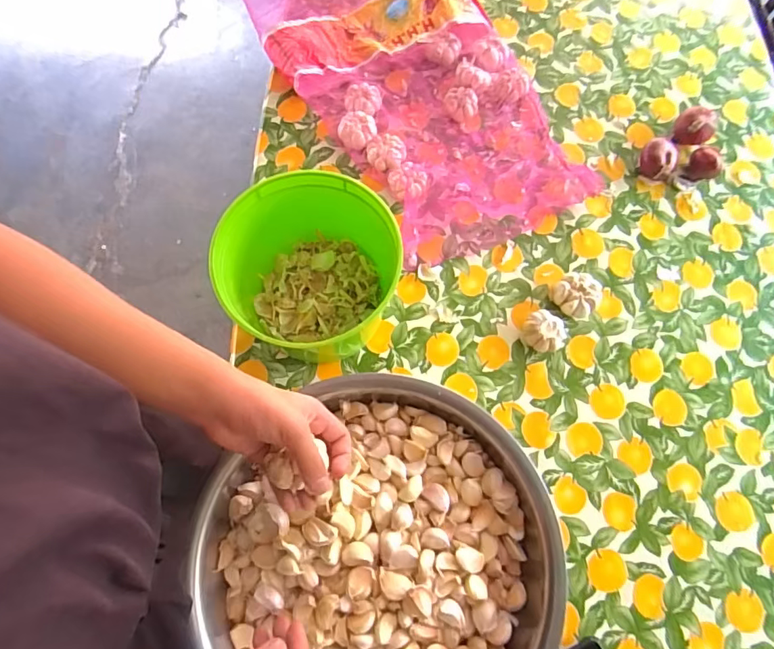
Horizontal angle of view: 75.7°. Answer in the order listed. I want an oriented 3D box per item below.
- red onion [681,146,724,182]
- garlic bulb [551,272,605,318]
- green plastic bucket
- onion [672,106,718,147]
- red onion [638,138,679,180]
[{"bbox_3d":[0.492,-0.246,0.773,0.042,0.043,0.050,-40,77,-13],"label":"red onion"},{"bbox_3d":[0.268,-0.040,0.704,0.062,0.038,0.063,0,71,-1],"label":"garlic bulb"},{"bbox_3d":[-0.102,-0.064,0.634,0.183,0.165,0.205,31,74,9],"label":"green plastic bucket"},{"bbox_3d":[0.487,-0.311,0.791,0.059,0.052,0.055,0,71,-1],"label":"onion"},{"bbox_3d":[0.419,-0.252,0.773,0.054,0.045,0.057,0,71,-1],"label":"red onion"}]

